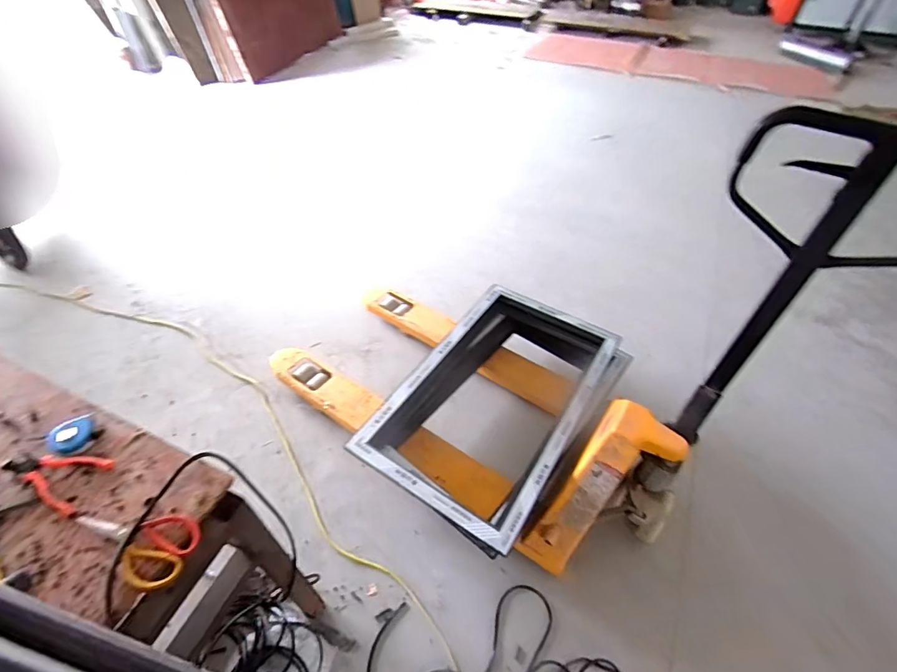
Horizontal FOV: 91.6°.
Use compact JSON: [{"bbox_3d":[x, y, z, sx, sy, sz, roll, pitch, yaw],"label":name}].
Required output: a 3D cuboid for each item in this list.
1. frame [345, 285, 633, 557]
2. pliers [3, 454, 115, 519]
[{"bbox_3d":[0.177,0.243,1.517,0.577,0.241,0.906,28,52,21],"label":"frame"},{"bbox_3d":[-0.689,0.241,0.766,0.171,0.025,0.100,17,48,12],"label":"pliers"}]

